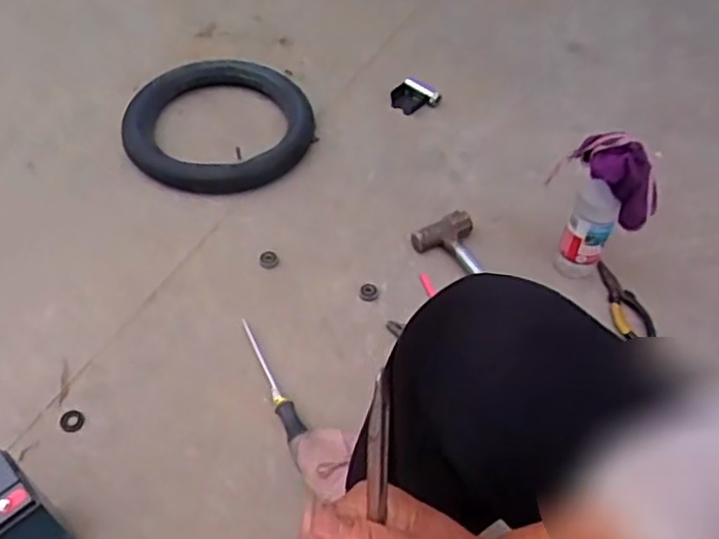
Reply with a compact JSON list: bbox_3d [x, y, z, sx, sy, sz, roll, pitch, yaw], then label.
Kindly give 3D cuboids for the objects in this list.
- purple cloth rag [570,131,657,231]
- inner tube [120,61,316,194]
[{"bbox_3d":[0.347,-0.126,0.907,0.056,0.093,0.117,-33,59,-26],"label":"purple cloth rag"},{"bbox_3d":[-0.240,-0.267,1.187,0.299,0.045,0.286,1,51,-1],"label":"inner tube"}]

